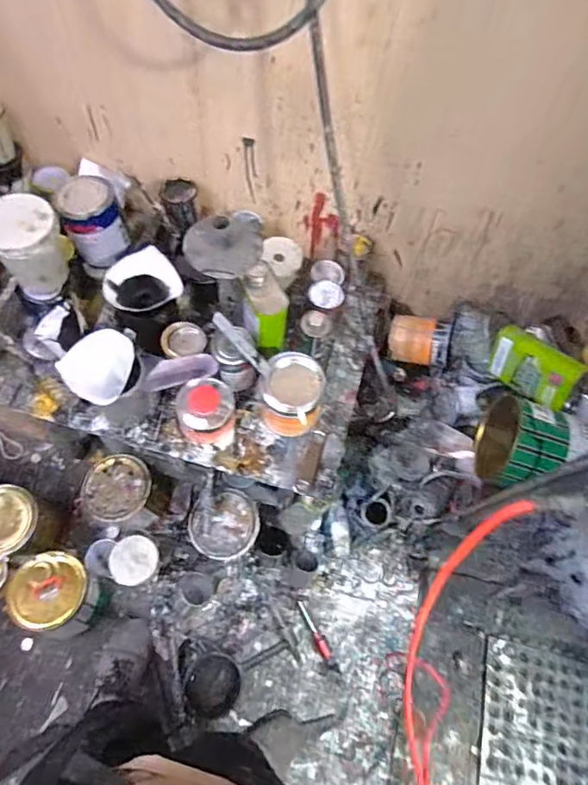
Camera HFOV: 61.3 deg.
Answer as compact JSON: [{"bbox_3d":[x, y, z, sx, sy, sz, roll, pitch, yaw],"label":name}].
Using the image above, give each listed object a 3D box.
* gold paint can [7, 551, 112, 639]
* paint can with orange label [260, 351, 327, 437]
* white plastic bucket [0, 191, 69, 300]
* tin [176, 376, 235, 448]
[{"bbox_3d":[-0.554,0.482,1.179,0.170,0.225,0.167,3,64,-7],"label":"gold paint can"},{"bbox_3d":[-0.005,0.008,0.859,0.096,0.136,0.090,3,64,-7],"label":"paint can with orange label"},{"bbox_3d":[-0.446,-0.242,0.836,0.114,0.149,0.108,-39,75,-23],"label":"white plastic bucket"},{"bbox_3d":[-0.156,0.035,0.879,0.096,0.089,0.101,3,64,-7],"label":"tin"}]

